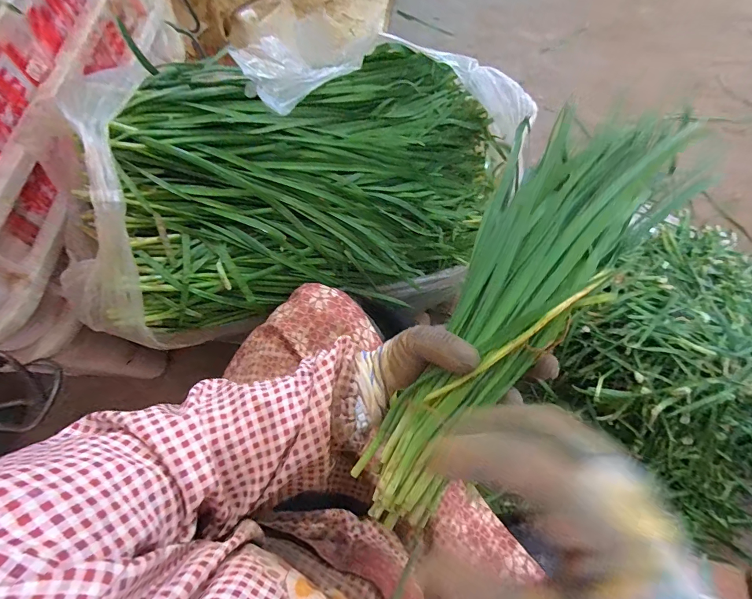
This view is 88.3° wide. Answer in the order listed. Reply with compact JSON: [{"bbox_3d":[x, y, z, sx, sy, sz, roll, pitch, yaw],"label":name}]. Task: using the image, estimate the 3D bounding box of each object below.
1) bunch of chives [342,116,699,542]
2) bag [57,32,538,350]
[{"bbox_3d":[0.101,0.000,0.305,0.119,0.063,0.367,34,82,12],"label":"bunch of chives"},{"bbox_3d":[-0.060,-0.163,0.476,0.549,0.227,0.288,-15,69,-7],"label":"bag"}]

